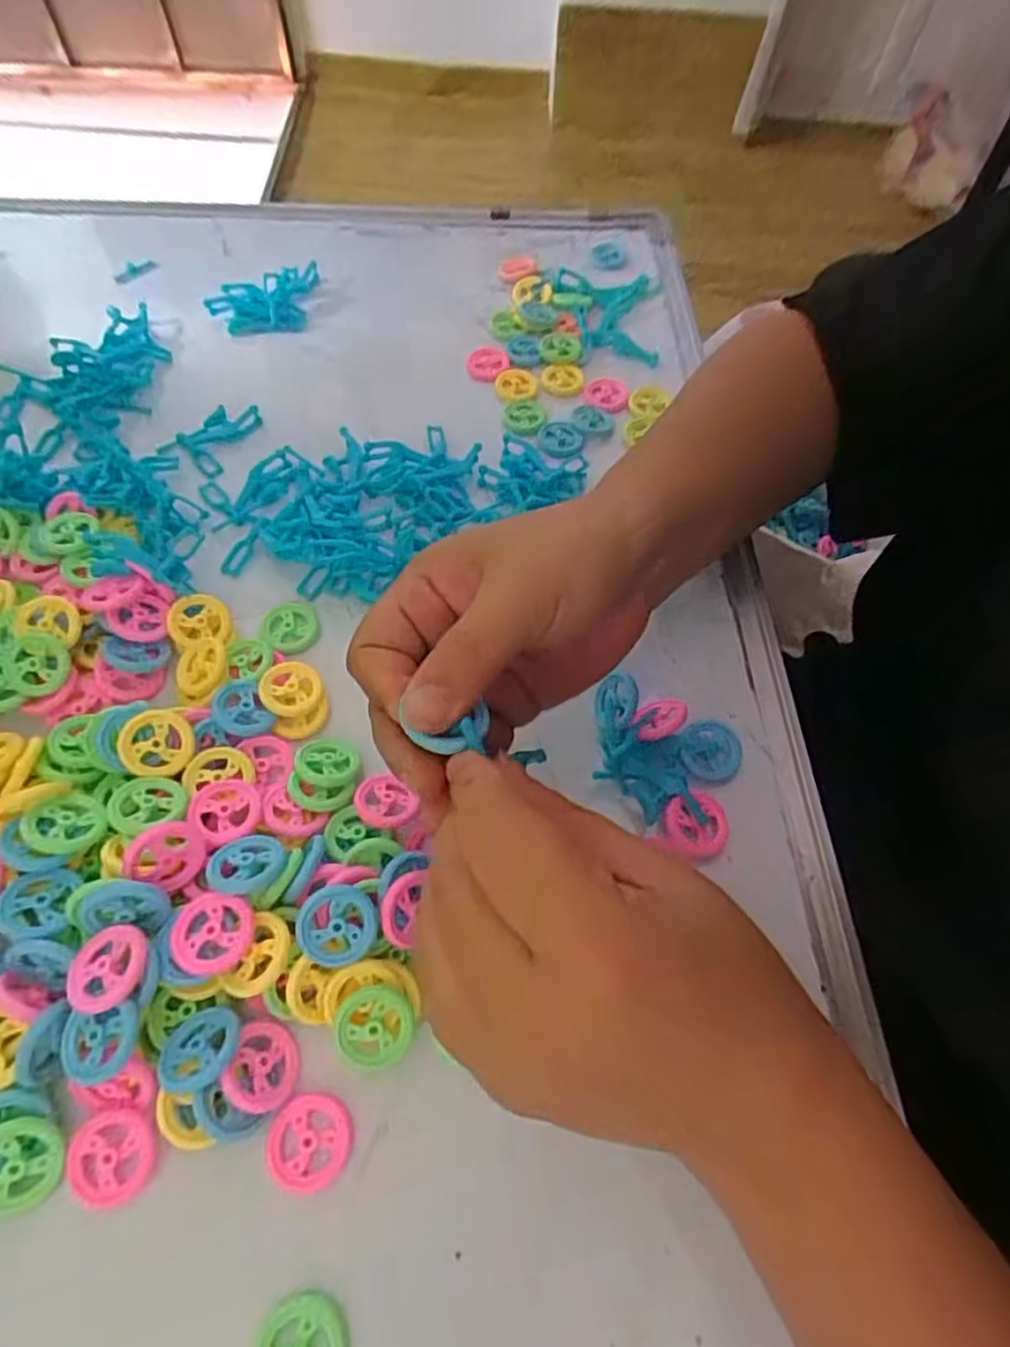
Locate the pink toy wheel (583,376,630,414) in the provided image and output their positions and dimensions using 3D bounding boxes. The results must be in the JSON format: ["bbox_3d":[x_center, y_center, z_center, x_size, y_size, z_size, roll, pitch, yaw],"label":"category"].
[{"bbox_3d":[0.070,-0.193,0.457,0.030,0.004,0.037,15,61,7],"label":"pink toy wheel"}]

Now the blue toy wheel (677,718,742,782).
[{"bbox_3d":[0.098,0.037,0.320,0.030,0.009,0.026,-7,60,-6],"label":"blue toy wheel"}]

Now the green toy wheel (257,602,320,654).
[{"bbox_3d":[-0.114,-0.024,0.353,0.030,0.010,0.026,-17,62,-11],"label":"green toy wheel"}]

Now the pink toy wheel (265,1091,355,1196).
[{"bbox_3d":[-0.072,0.171,0.243,0.031,0.008,0.030,1,60,-1],"label":"pink toy wheel"}]

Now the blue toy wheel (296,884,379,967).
[{"bbox_3d":[-0.064,0.097,0.255,0.029,0.004,0.029,3,82,-20],"label":"blue toy wheel"}]

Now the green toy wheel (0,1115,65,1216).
[{"bbox_3d":[-0.170,0.169,0.229,0.027,0.007,0.027,1,60,-1],"label":"green toy wheel"}]

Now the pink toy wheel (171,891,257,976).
[{"bbox_3d":[-0.110,0.097,0.250,0.029,0.004,0.028,1,60,-1],"label":"pink toy wheel"}]

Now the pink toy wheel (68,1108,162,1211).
[{"bbox_3d":[-0.139,0.170,0.235,0.029,0.004,0.028,1,60,-1],"label":"pink toy wheel"}]

